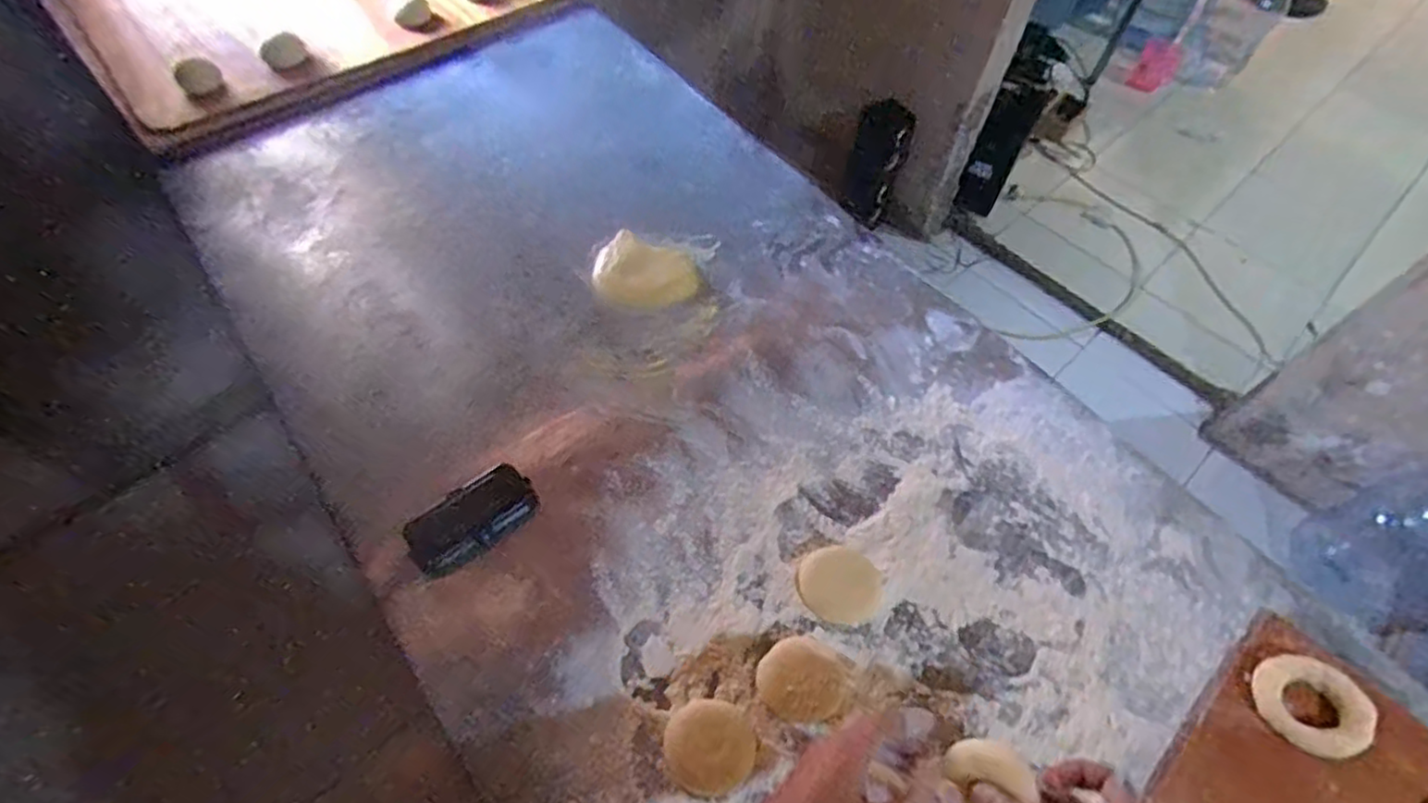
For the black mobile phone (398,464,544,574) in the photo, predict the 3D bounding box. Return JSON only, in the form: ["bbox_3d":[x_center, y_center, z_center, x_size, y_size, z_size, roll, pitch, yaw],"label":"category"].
[{"bbox_3d":[-0.209,0.101,0.577,0.108,0.011,0.061,-30,62,-20],"label":"black mobile phone"}]

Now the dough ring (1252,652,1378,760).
[{"bbox_3d":[0.463,0.233,0.516,0.074,0.021,0.064,28,60,16],"label":"dough ring"}]

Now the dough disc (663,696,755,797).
[{"bbox_3d":[-0.003,0.252,0.490,0.063,0.011,0.063,1,56,-1],"label":"dough disc"}]

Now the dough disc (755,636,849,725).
[{"bbox_3d":[0.067,0.214,0.513,0.064,0.022,0.057,29,60,16],"label":"dough disc"}]

